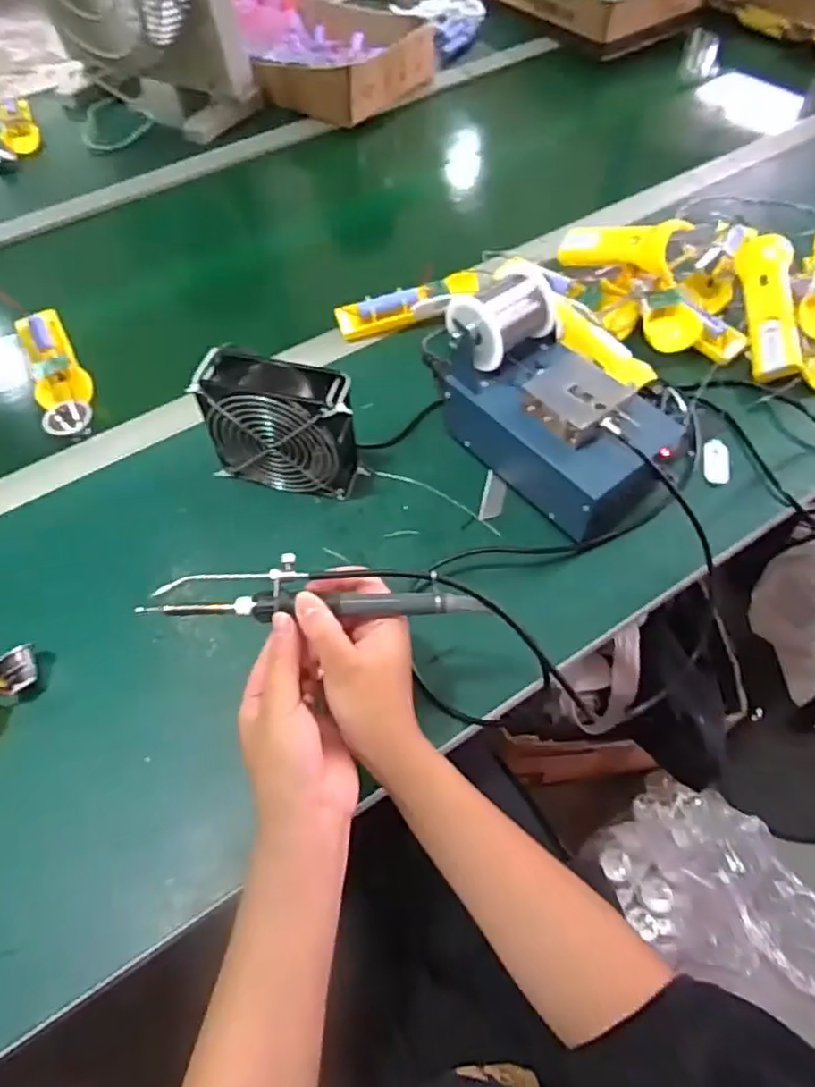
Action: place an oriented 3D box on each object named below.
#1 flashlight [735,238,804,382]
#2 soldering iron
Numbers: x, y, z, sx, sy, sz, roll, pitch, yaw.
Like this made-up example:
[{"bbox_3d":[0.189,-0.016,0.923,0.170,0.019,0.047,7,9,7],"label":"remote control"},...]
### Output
[{"bbox_3d":[0.378,-0.254,0.684,0.044,0.041,0.207,8,57,7],"label":"flashlight"},{"bbox_3d":[-0.055,0.029,0.407,0.207,0.020,0.035,0,56,-5],"label":"soldering iron"}]

